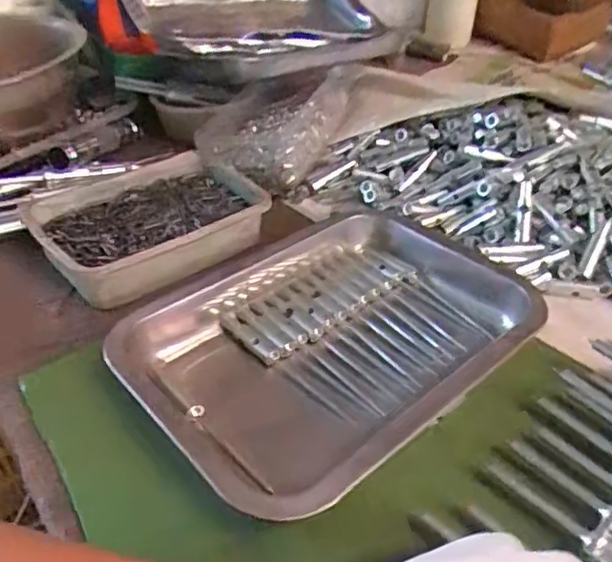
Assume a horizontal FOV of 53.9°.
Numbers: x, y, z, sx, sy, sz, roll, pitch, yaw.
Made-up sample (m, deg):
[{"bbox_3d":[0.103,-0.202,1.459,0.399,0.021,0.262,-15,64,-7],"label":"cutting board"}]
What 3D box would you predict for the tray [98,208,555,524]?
[{"bbox_3d":[0.017,0.035,0.414,0.267,0.044,0.185,-24,46,-27],"label":"tray"}]

